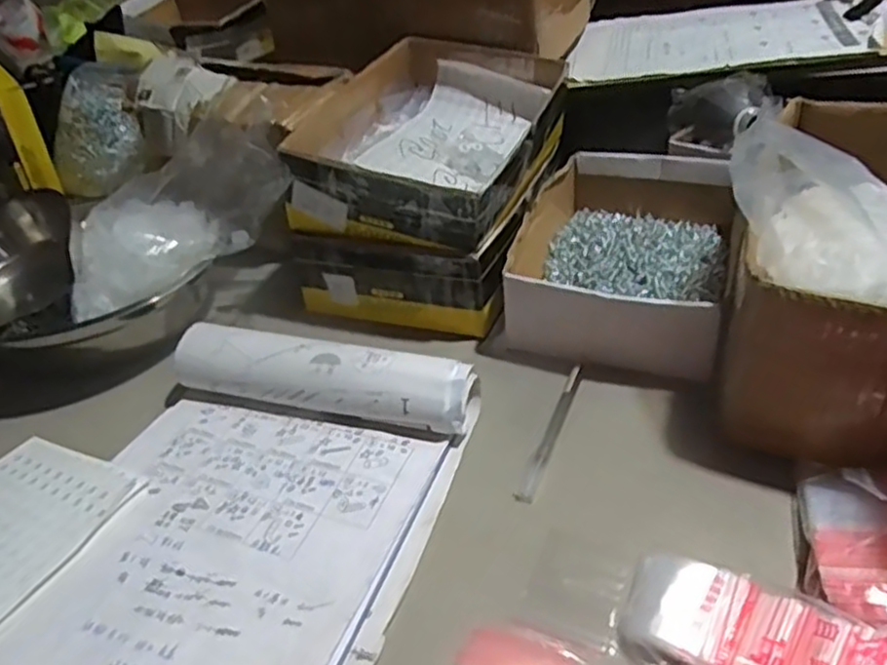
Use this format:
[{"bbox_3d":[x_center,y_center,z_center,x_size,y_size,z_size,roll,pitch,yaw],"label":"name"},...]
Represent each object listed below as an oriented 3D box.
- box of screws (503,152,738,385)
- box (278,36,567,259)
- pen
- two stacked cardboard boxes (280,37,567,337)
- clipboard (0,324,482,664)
[{"bbox_3d":[0.159,-0.075,0.607,0.172,0.061,0.253,4,37,15],"label":"box of screws"},{"bbox_3d":[-0.006,-0.175,0.624,0.184,0.078,0.265,9,39,21],"label":"box"},{"bbox_3d":[0.075,0.064,0.474,0.010,0.009,0.130,11,39,23],"label":"pen"},{"bbox_3d":[-0.004,-0.144,0.643,0.183,0.143,0.274,7,38,19],"label":"two stacked cardboard boxes"},{"bbox_3d":[-0.137,0.115,0.398,0.225,0.048,0.314,9,39,21],"label":"clipboard"}]

